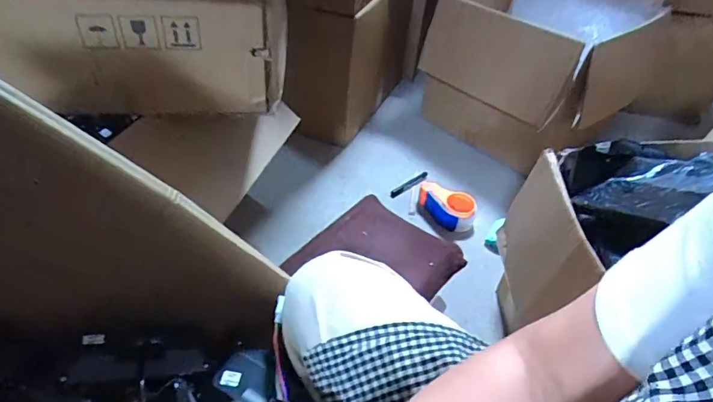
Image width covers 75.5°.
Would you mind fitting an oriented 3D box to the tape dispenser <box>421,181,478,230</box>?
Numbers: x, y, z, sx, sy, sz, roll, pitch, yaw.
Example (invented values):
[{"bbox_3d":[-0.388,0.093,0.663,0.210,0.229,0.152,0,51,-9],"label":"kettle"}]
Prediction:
[{"bbox_3d":[0.247,0.011,1.268,0.174,0.083,0.079,30,47,25],"label":"tape dispenser"}]

